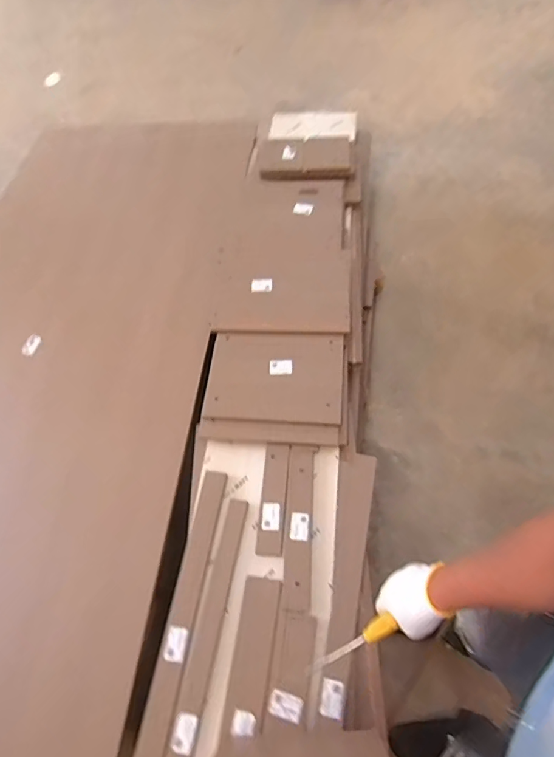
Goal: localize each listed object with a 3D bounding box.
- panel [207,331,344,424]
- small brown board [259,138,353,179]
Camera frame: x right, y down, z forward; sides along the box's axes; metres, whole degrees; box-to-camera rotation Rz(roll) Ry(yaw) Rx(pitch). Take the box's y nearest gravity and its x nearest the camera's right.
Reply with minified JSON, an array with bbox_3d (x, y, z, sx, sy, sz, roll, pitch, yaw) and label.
[{"bbox_3d":[-0.003,-0.009,1.220,0.348,0.019,0.262,4,65,5],"label":"panel"},{"bbox_3d":[0.096,-0.765,1.561,0.323,0.047,0.200,0,66,4],"label":"small brown board"}]

